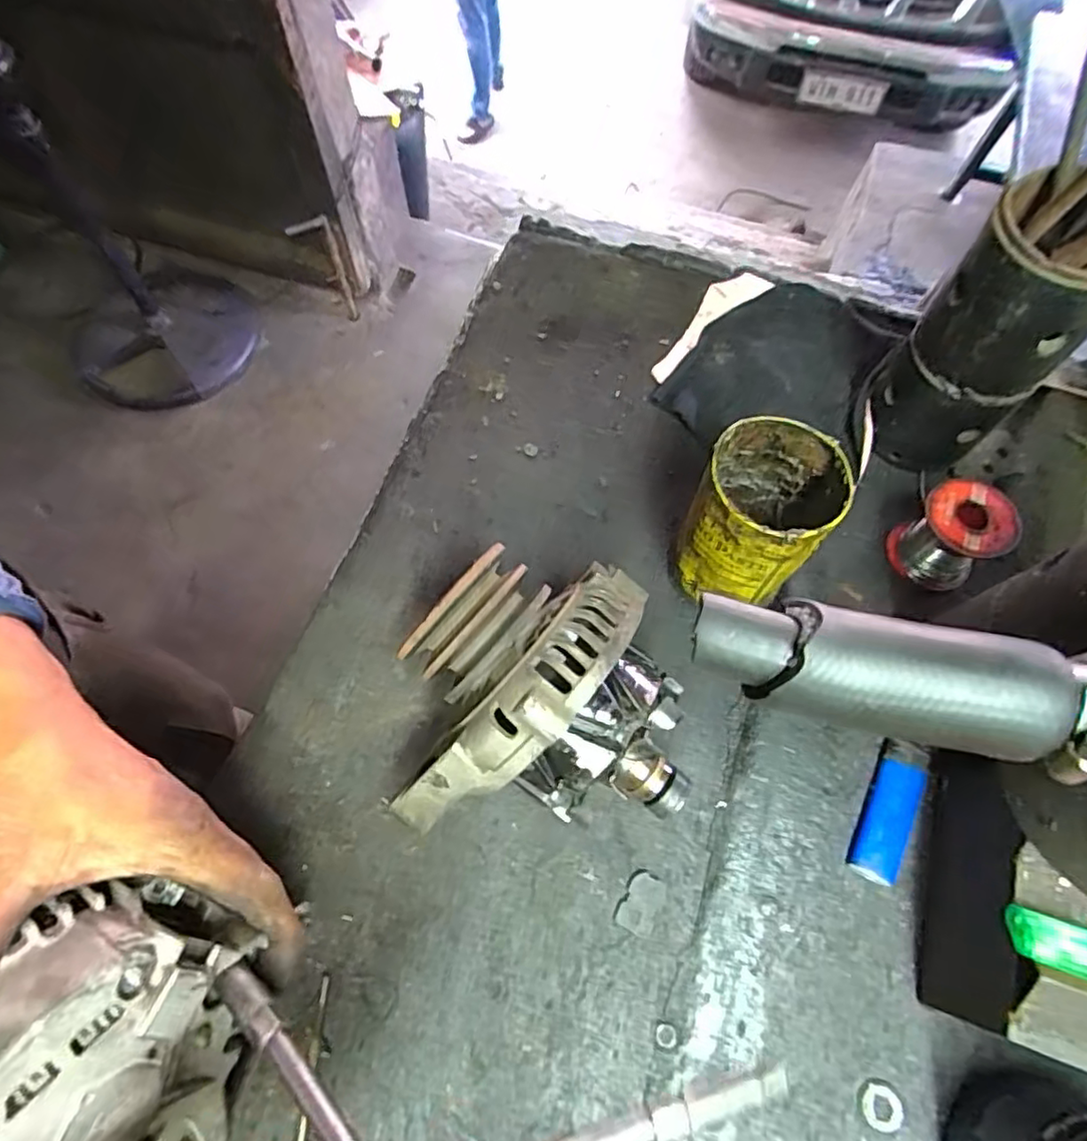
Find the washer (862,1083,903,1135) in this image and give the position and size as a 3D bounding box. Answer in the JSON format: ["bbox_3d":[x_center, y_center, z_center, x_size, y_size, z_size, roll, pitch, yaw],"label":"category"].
[{"bbox_3d":[0.165,0.261,0.310,0.019,0.004,0.018,12,67,6],"label":"washer"}]

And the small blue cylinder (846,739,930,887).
[{"bbox_3d":[0.197,0.136,0.364,0.027,0.010,0.078,26,70,12],"label":"small blue cylinder"}]

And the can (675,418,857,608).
[{"bbox_3d":[0.124,-0.027,0.382,0.071,0.108,0.075,0,67,1],"label":"can"}]

